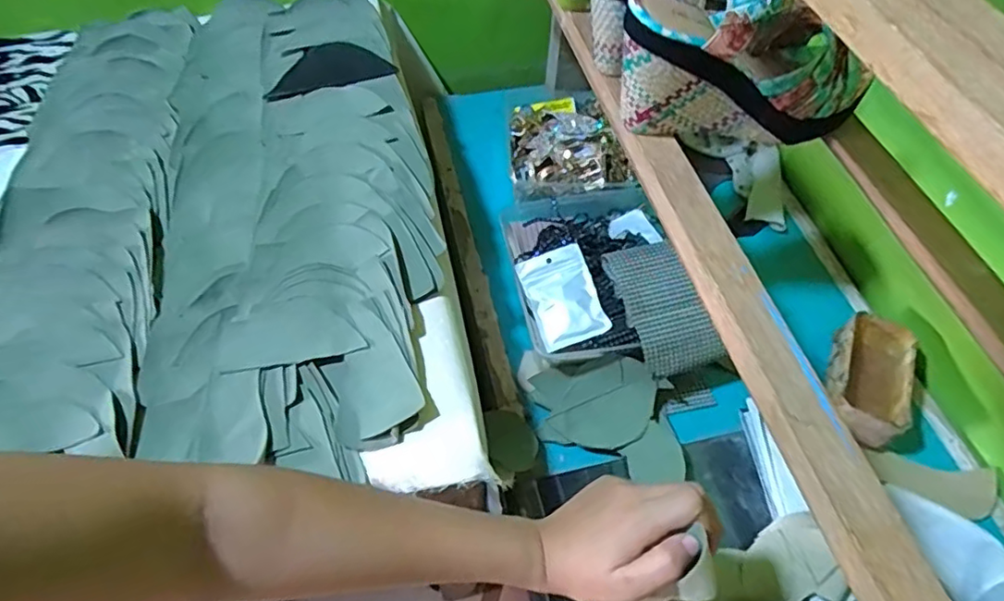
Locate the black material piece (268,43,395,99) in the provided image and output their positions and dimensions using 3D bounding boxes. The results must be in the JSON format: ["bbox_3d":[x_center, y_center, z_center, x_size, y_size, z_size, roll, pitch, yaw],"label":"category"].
[{"bbox_3d":[-0.186,-0.261,0.656,0.128,0.019,0.071,-6,57,-6],"label":"black material piece"}]

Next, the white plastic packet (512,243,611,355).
[{"bbox_3d":[0.060,-0.003,0.594,0.067,0.013,0.099,-20,69,0],"label":"white plastic packet"}]

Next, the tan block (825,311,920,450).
[{"bbox_3d":[0.368,0.085,0.606,0.081,0.065,0.139,25,59,14],"label":"tan block"}]

